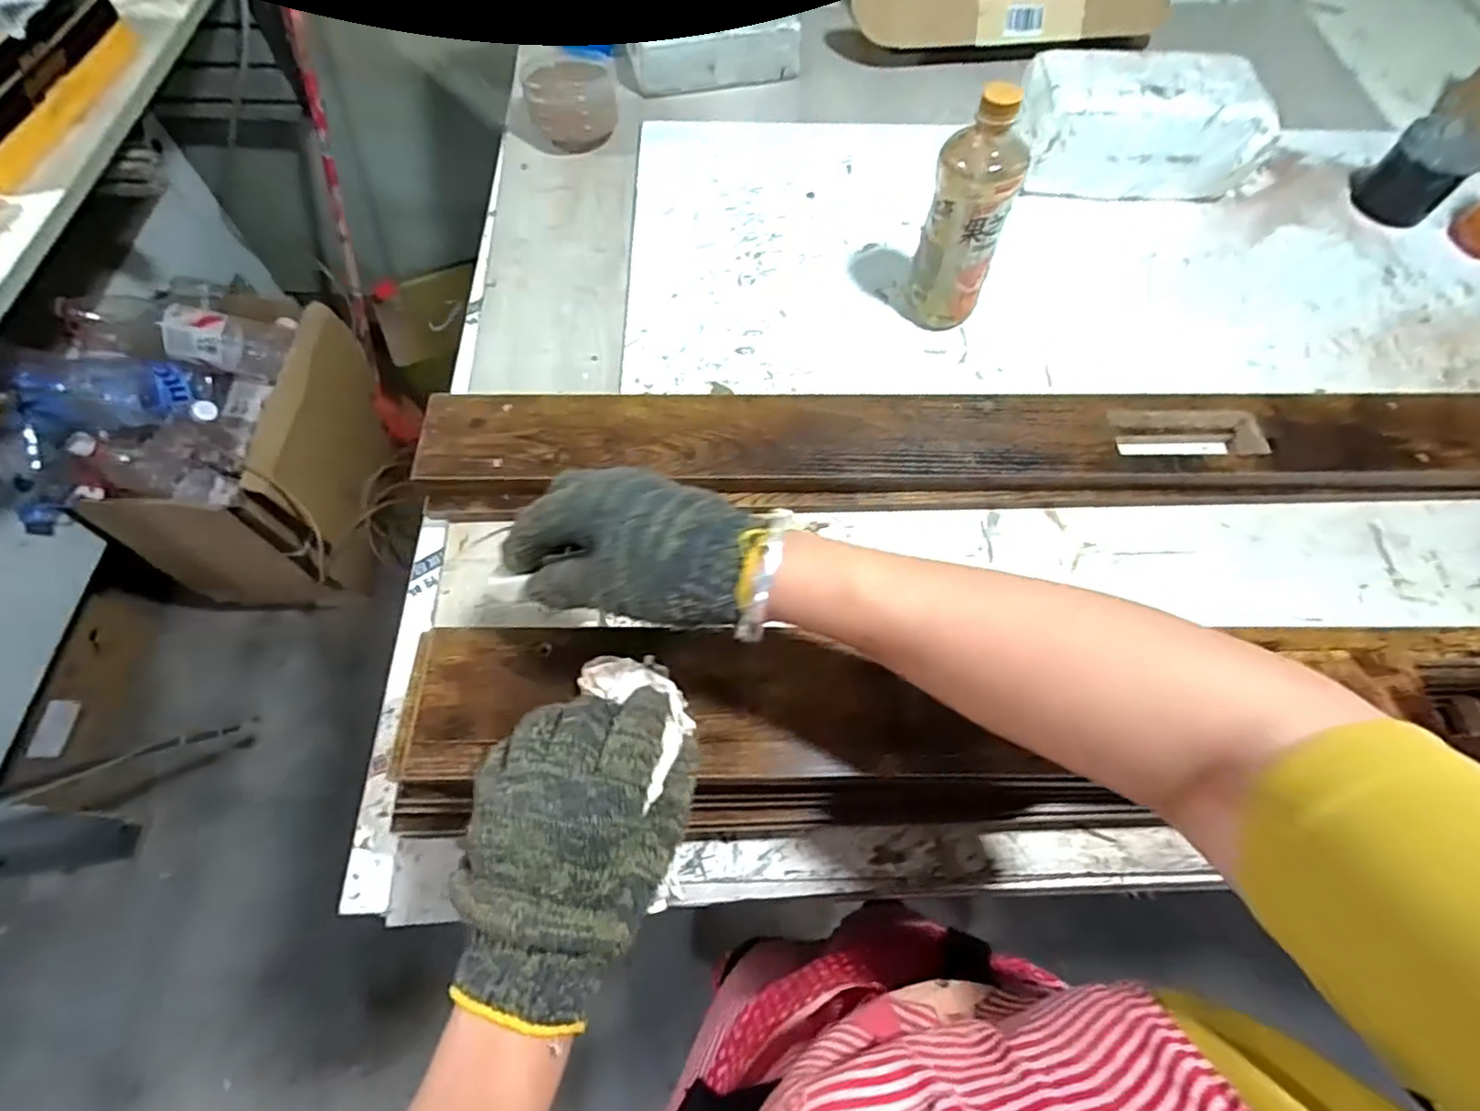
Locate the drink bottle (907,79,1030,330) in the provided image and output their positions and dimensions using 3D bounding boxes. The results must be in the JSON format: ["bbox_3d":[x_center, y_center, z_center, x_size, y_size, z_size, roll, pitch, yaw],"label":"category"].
[{"bbox_3d":[0.199,-0.295,0.587,0.070,0.204,0.058,18,65,7],"label":"drink bottle"}]

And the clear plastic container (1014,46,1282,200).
[{"bbox_3d":[0.442,-0.477,0.738,0.260,0.106,0.099,6,64,1],"label":"clear plastic container"}]

